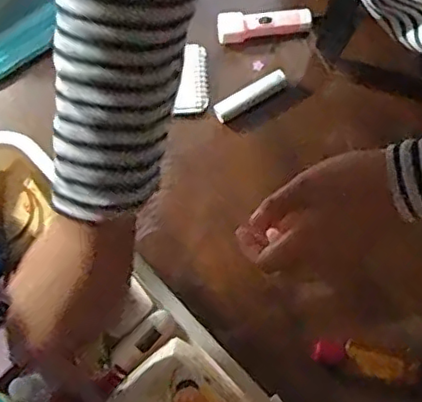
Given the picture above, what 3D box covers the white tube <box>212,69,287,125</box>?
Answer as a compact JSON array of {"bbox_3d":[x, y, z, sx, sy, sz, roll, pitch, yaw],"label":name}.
[{"bbox_3d":[0.039,-0.102,0.596,0.078,0.018,0.017,-31,80,-6],"label":"white tube"}]

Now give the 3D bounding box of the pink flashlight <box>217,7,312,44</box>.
[{"bbox_3d":[0.052,-0.176,0.601,0.092,0.022,0.023,-9,79,-2],"label":"pink flashlight"}]

